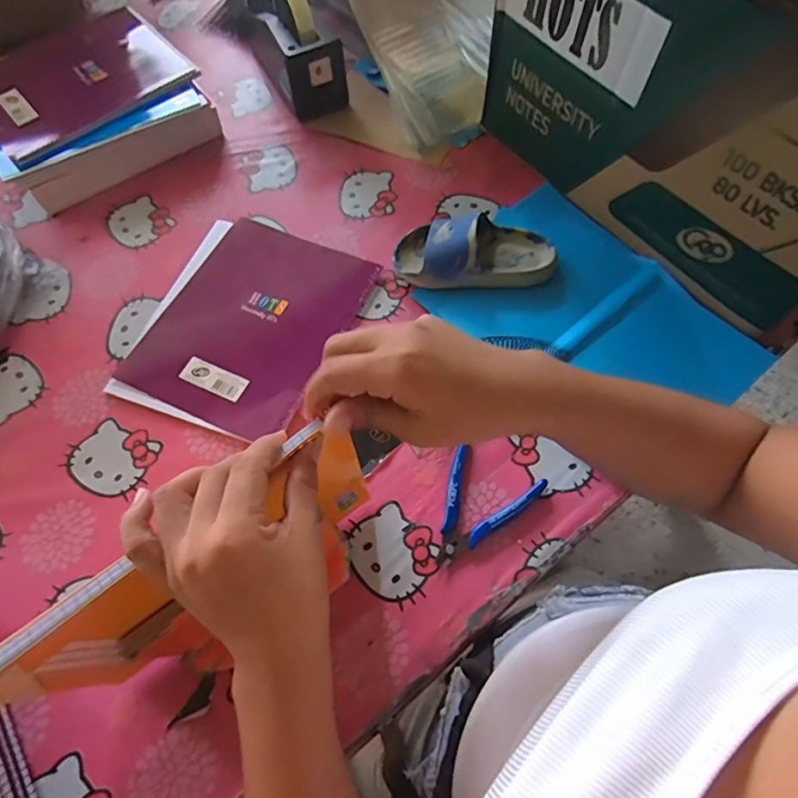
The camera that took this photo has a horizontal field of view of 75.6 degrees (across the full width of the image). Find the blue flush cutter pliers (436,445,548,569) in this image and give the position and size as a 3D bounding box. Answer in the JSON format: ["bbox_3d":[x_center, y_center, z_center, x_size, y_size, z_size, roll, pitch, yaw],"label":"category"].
[{"bbox_3d":[0.077,0.105,0.469,0.084,0.013,0.106,21,67,12],"label":"blue flush cutter pliers"}]

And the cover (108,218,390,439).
[{"bbox_3d":[-0.163,-0.090,0.572,0.195,0.005,0.248,21,67,12],"label":"cover"}]

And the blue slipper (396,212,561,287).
[{"bbox_3d":[0.084,-0.168,0.570,0.178,0.058,0.089,3,64,4],"label":"blue slipper"}]

